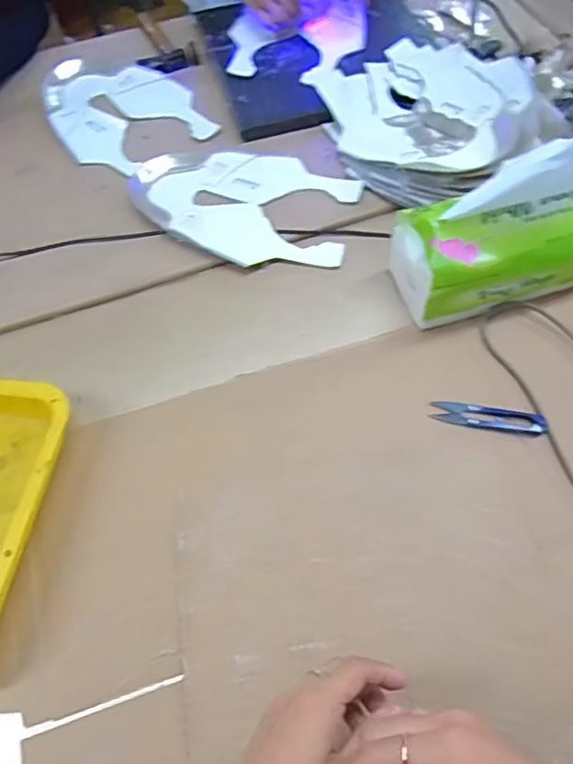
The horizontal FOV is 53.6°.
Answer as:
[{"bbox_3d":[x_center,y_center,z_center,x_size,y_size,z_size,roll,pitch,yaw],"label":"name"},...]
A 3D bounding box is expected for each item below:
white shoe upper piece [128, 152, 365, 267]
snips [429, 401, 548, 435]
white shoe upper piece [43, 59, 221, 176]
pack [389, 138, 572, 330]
[{"bbox_3d":[-0.052,-0.217,0.670,0.260,0.017,0.173,14,62,11],"label":"white shoe upper piece"},{"bbox_3d":[0.189,0.032,0.529,0.102,0.007,0.024,8,61,8],"label":"snips"},{"bbox_3d":[-0.231,-0.384,0.782,0.185,0.017,0.271,-30,63,-13],"label":"white shoe upper piece"},{"bbox_3d":[0.211,-0.150,0.536,0.199,0.166,0.091,-16,61,-6],"label":"pack"}]

